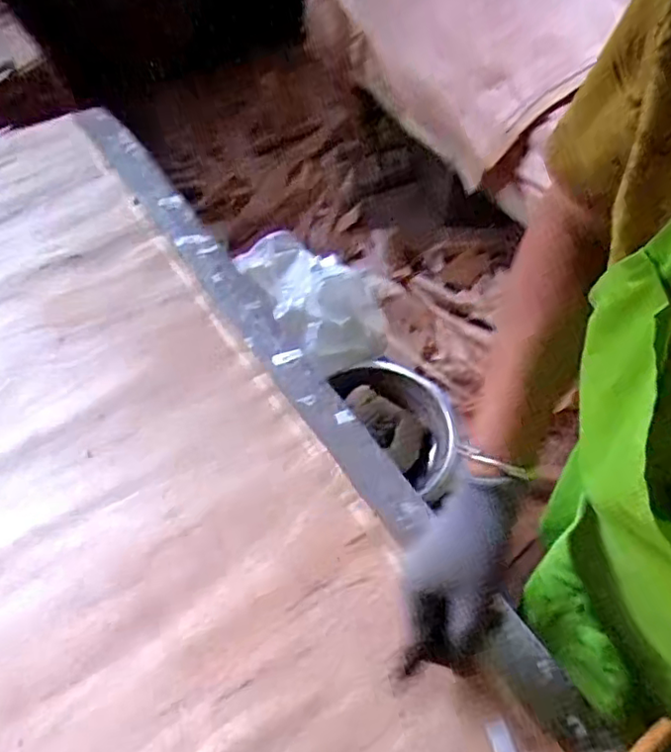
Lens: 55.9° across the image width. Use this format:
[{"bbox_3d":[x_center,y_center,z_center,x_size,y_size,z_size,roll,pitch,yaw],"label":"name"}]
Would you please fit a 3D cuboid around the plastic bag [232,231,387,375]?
[{"bbox_3d":[-0.018,-0.100,0.751,0.142,0.071,0.191,-29,56,-18],"label":"plastic bag"}]

